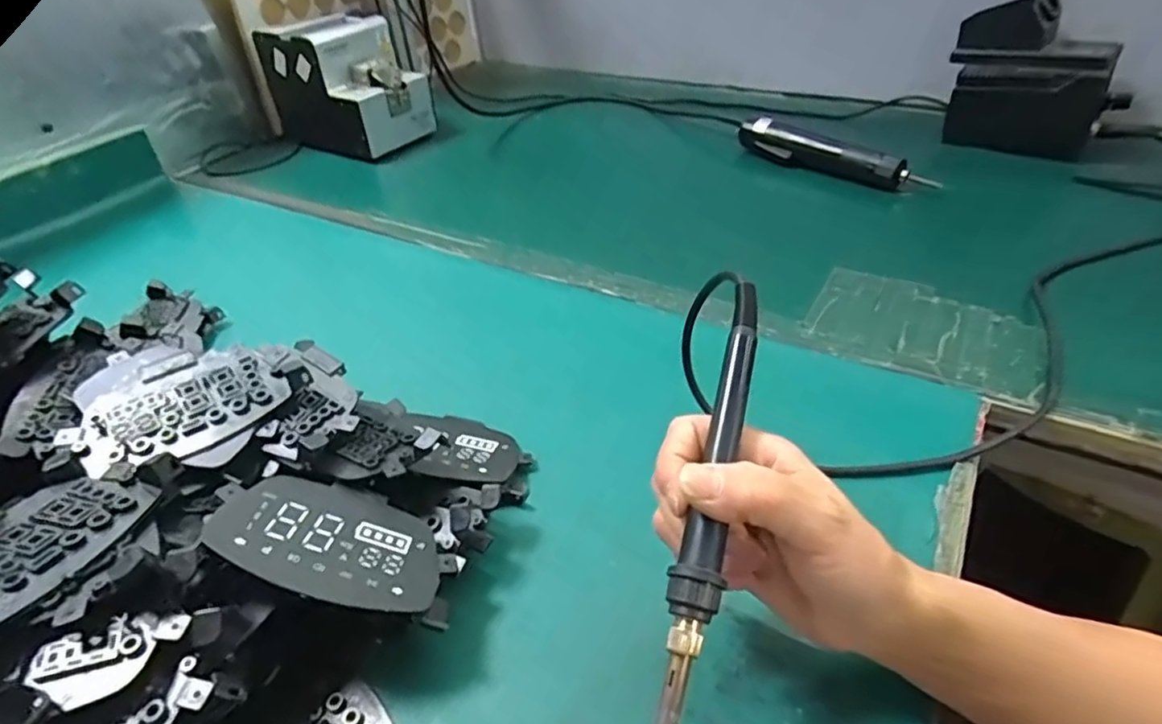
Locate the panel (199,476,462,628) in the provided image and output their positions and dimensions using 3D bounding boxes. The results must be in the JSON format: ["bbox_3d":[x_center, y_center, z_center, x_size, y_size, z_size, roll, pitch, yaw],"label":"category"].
[{"bbox_3d":[-0.114,0.086,0.302,0.111,0.008,0.065,21,29,-10],"label":"panel"}]

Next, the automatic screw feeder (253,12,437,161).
[{"bbox_3d":[-0.319,-0.378,0.857,0.202,0.137,0.127,23,48,30],"label":"automatic screw feeder"}]

